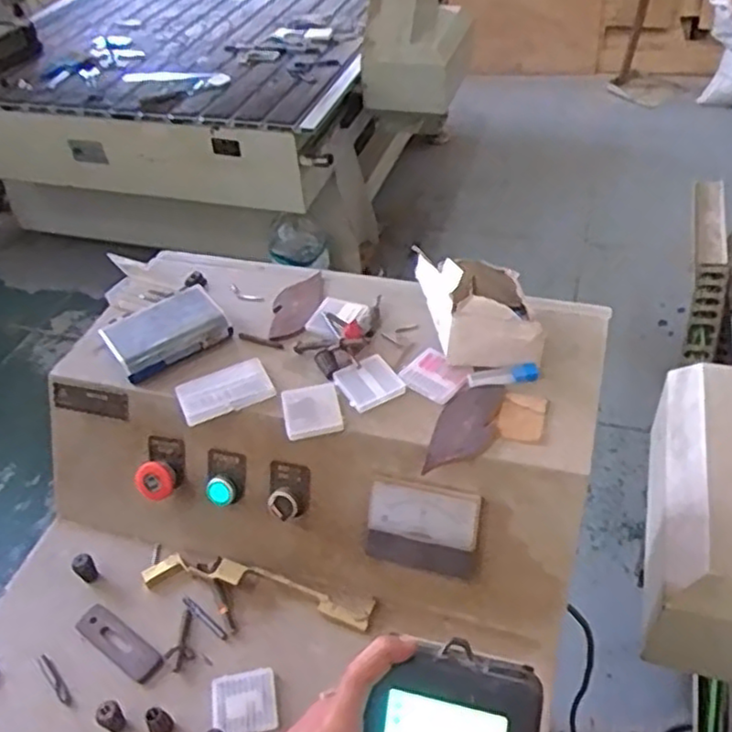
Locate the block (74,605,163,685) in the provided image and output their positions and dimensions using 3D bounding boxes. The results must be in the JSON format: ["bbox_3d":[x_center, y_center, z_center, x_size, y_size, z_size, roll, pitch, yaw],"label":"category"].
[{"bbox_3d":[-0.235,0.265,0.676,0.103,0.017,0.032,24,51,28],"label":"block"}]

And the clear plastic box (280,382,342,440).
[{"bbox_3d":[-0.051,0.042,0.666,0.052,0.011,0.059,-11,44,-4],"label":"clear plastic box"}]

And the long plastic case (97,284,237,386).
[{"bbox_3d":[-0.213,-0.038,0.753,0.116,0.032,0.079,-28,47,-20],"label":"long plastic case"}]

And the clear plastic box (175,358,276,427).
[{"bbox_3d":[-0.139,0.024,0.696,0.089,0.014,0.052,-19,45,-12],"label":"clear plastic box"}]

